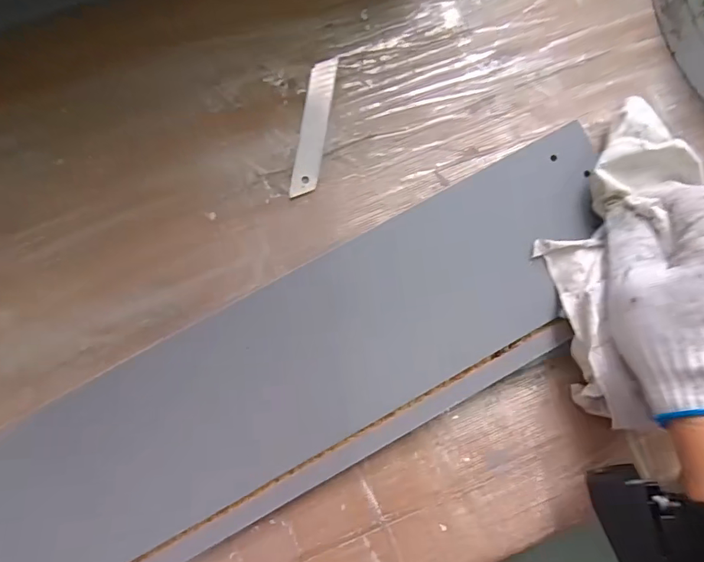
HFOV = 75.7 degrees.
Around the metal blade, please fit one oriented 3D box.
[{"bbox_3d":[-0.026,-0.107,0.315,0.018,0.004,0.097,9,86,-3],"label":"metal blade"}]

